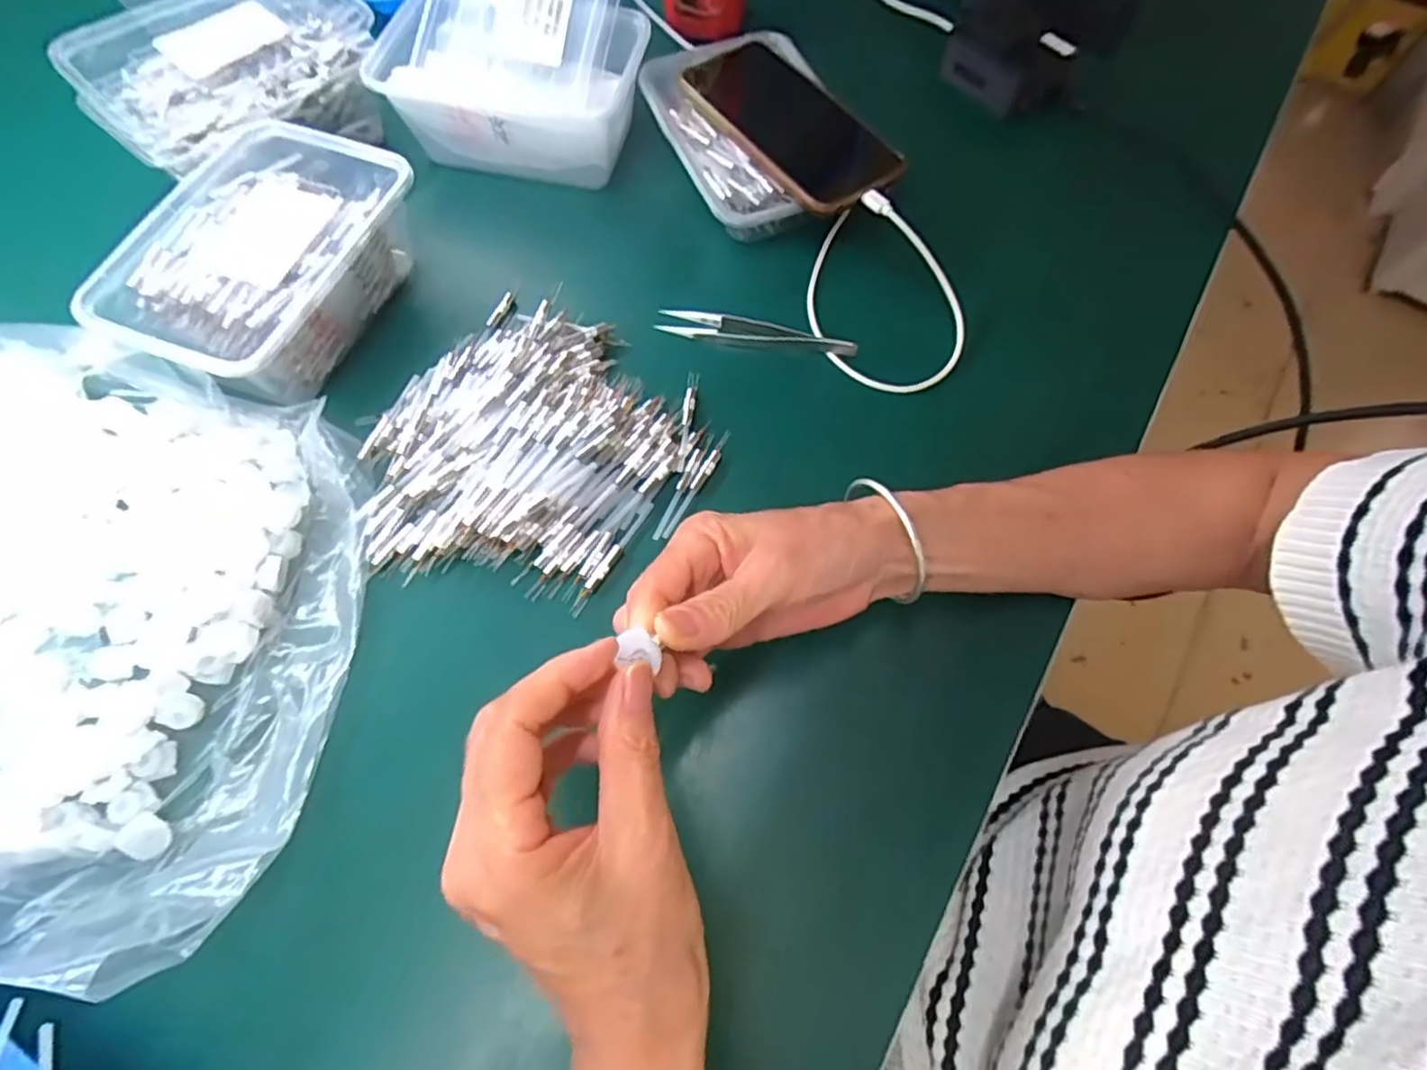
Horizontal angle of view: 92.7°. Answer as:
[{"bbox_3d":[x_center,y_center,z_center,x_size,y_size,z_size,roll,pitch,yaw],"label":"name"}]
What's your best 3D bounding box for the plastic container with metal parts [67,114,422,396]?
[{"bbox_3d":[-0.268,-0.162,0.406,0.131,0.051,0.170,22,66,8],"label":"plastic container with metal parts"}]

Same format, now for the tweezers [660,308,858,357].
[{"bbox_3d":[0.026,-0.127,0.426,0.124,0.011,0.019,13,65,4],"label":"tweezers"}]

